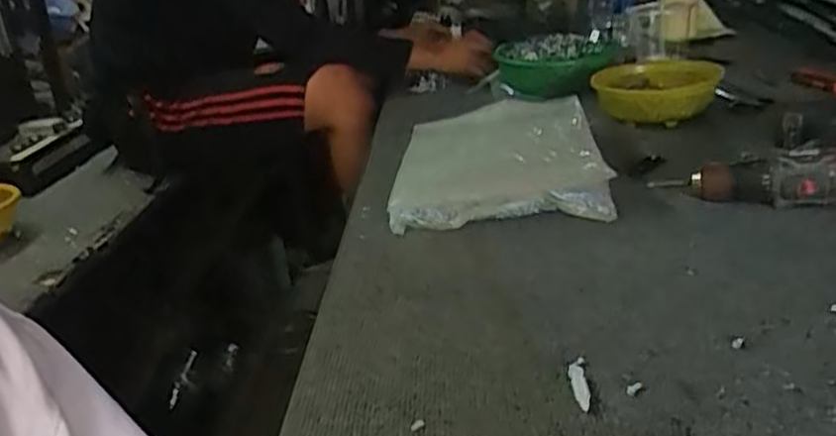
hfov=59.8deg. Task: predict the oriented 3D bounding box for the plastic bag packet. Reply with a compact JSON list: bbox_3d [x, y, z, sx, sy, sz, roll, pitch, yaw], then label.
[{"bbox_3d":[0.103,-0.093,0.990,0.261,0.049,0.388,-4,23,8],"label":"plastic bag packet"}]

